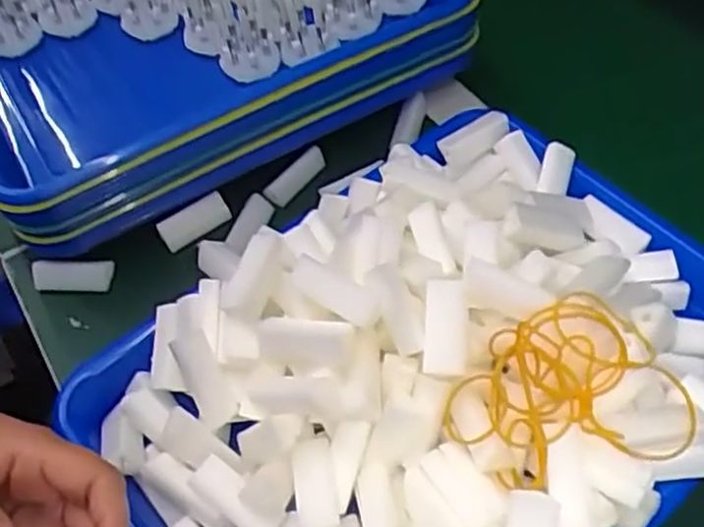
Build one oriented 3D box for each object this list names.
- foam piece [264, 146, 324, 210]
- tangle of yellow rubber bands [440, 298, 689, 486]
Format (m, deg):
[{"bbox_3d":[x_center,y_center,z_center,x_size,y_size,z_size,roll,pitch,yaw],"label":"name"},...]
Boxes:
[{"bbox_3d":[-0.039,-0.059,0.496,0.048,0.019,0.012,-49,25,-16],"label":"foam piece"},{"bbox_3d":[0.097,0.058,0.336,0.103,0.033,0.075,-9,55,-3],"label":"tangle of yellow rubber bands"}]

